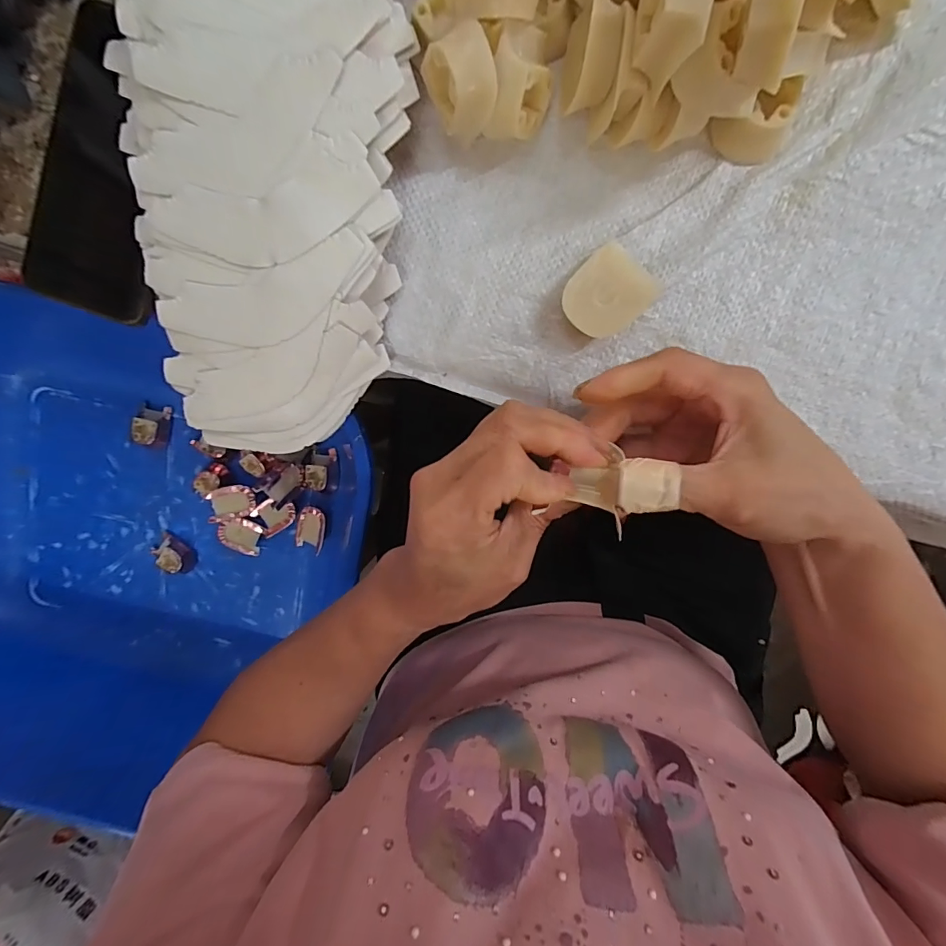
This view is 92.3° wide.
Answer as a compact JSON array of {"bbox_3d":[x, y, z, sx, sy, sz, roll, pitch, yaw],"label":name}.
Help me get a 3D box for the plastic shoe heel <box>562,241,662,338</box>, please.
[{"bbox_3d":[0.073,-0.097,0.248,0.048,0.019,0.040,-44,92,10],"label":"plastic shoe heel"}]

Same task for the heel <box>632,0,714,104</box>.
[{"bbox_3d":[0.080,-0.186,0.186,0.025,0.036,0.037,7,100,4],"label":"heel"}]

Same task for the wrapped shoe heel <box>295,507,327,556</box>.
[{"bbox_3d":[-0.194,0.066,0.545,0.036,0.020,0.055,15,100,3],"label":"wrapped shoe heel"}]

